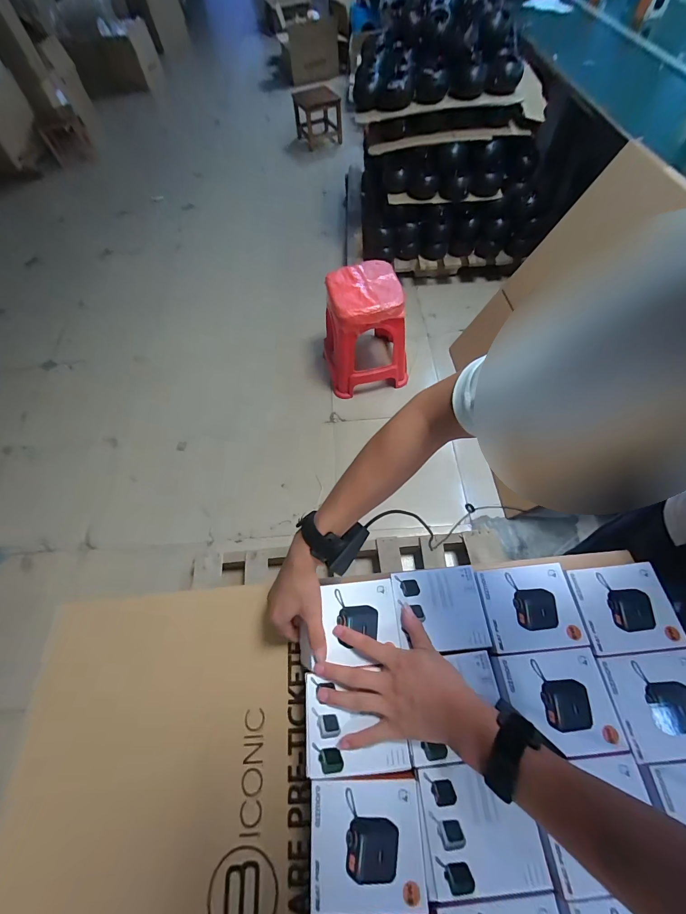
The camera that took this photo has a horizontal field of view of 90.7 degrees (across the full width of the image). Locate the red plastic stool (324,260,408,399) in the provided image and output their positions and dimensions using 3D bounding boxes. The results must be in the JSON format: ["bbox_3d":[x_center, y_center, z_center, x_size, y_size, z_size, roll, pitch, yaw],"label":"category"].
[{"bbox_3d":[0.093,-0.511,1.406,0.331,0.418,0.270,-12,63,-4],"label":"red plastic stool"}]

